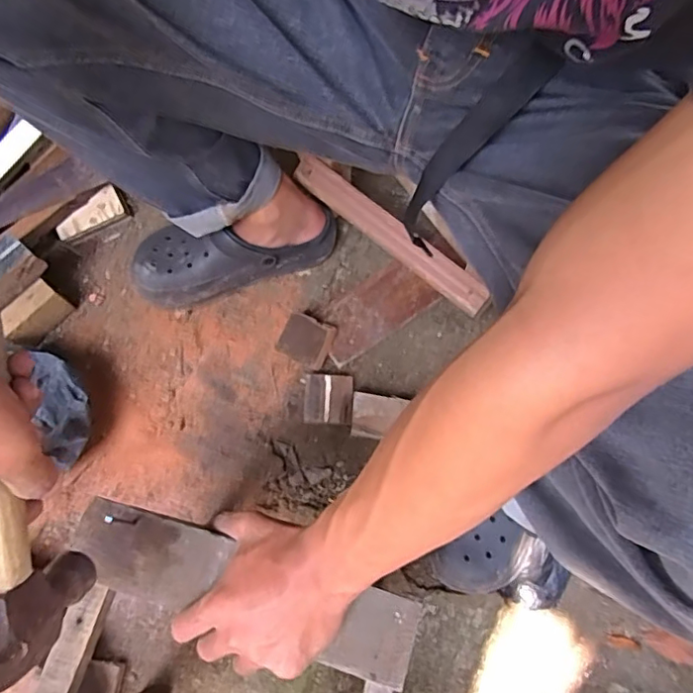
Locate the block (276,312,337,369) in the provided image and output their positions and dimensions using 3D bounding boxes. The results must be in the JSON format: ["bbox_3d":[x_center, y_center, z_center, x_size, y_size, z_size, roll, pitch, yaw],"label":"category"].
[{"bbox_3d":[-0.053,-0.007,0.727,0.064,0.031,0.057,25,72,11],"label":"block"}]

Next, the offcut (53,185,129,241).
[{"bbox_3d":[-0.364,-0.183,0.808,0.100,0.033,0.042,-38,73,-12],"label":"offcut"}]

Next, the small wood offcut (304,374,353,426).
[{"bbox_3d":[-0.023,0.068,0.717,0.058,0.023,0.062,2,69,2],"label":"small wood offcut"}]

